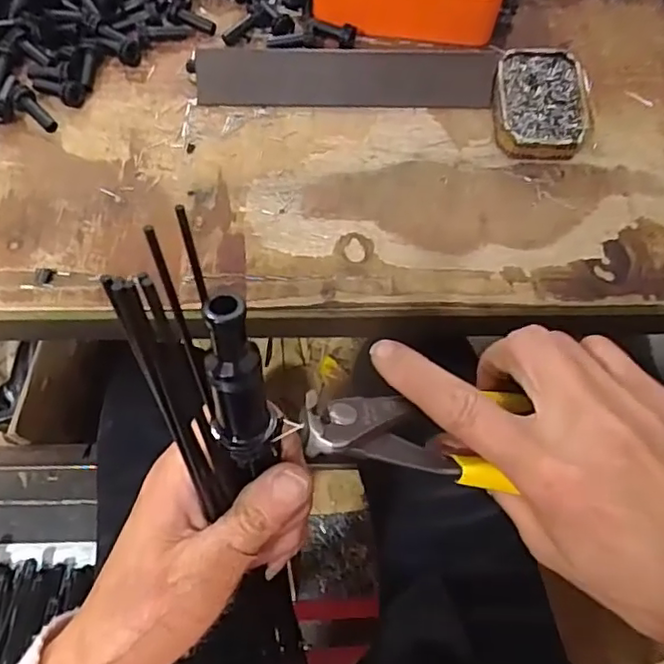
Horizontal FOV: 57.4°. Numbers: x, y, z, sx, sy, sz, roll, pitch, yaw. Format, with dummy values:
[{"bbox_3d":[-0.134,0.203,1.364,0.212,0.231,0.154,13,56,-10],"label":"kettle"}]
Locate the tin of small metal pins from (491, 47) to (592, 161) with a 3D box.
[{"bbox_3d":[0.151,-0.167,0.439,0.065,0.018,0.092,7,67,1],"label":"tin of small metal pins"}]

